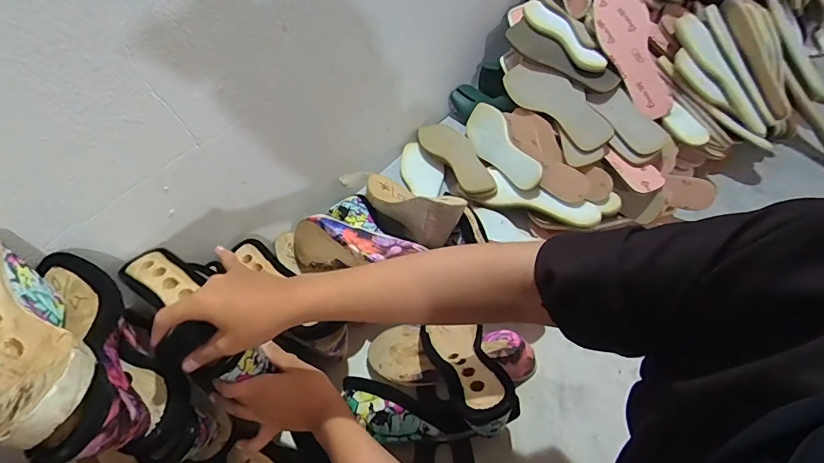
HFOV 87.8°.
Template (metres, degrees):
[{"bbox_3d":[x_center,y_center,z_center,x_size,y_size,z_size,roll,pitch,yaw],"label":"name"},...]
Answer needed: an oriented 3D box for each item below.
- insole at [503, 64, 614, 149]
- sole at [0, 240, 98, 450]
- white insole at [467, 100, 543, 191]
[{"bbox_3d":[0.253,-0.228,0.751,0.075,0.015,0.229,-46,60,10],"label":"insole"},{"bbox_3d":[-0.337,0.095,0.366,0.231,0.075,0.077,34,64,25],"label":"sole"},{"bbox_3d":[0.159,-0.152,0.781,0.077,0.014,0.225,-43,47,25],"label":"white insole"}]

